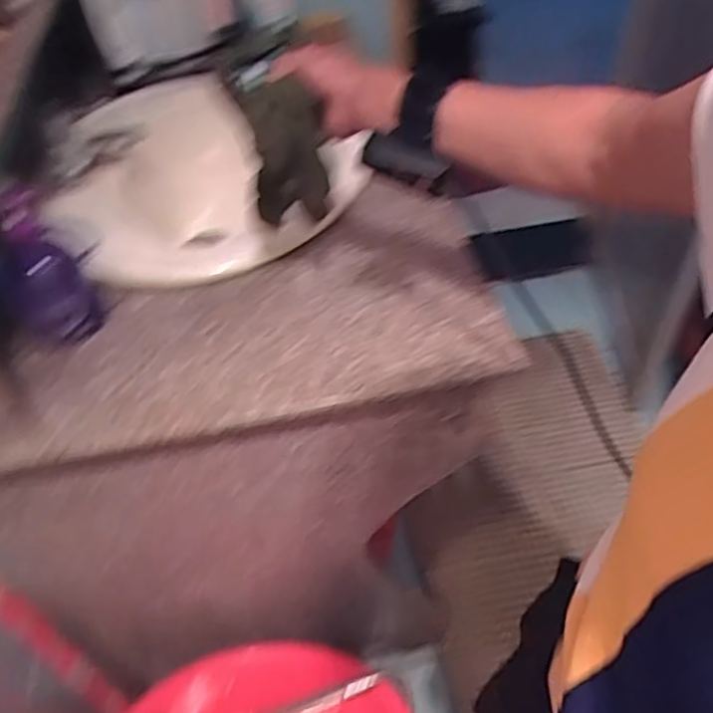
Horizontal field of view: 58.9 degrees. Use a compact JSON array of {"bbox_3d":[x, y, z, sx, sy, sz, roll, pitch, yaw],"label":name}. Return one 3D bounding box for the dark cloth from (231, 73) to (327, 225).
[{"bbox_3d":[-0.068,-0.192,0.616,0.070,0.152,0.052,-10,54,-3],"label":"dark cloth"}]

